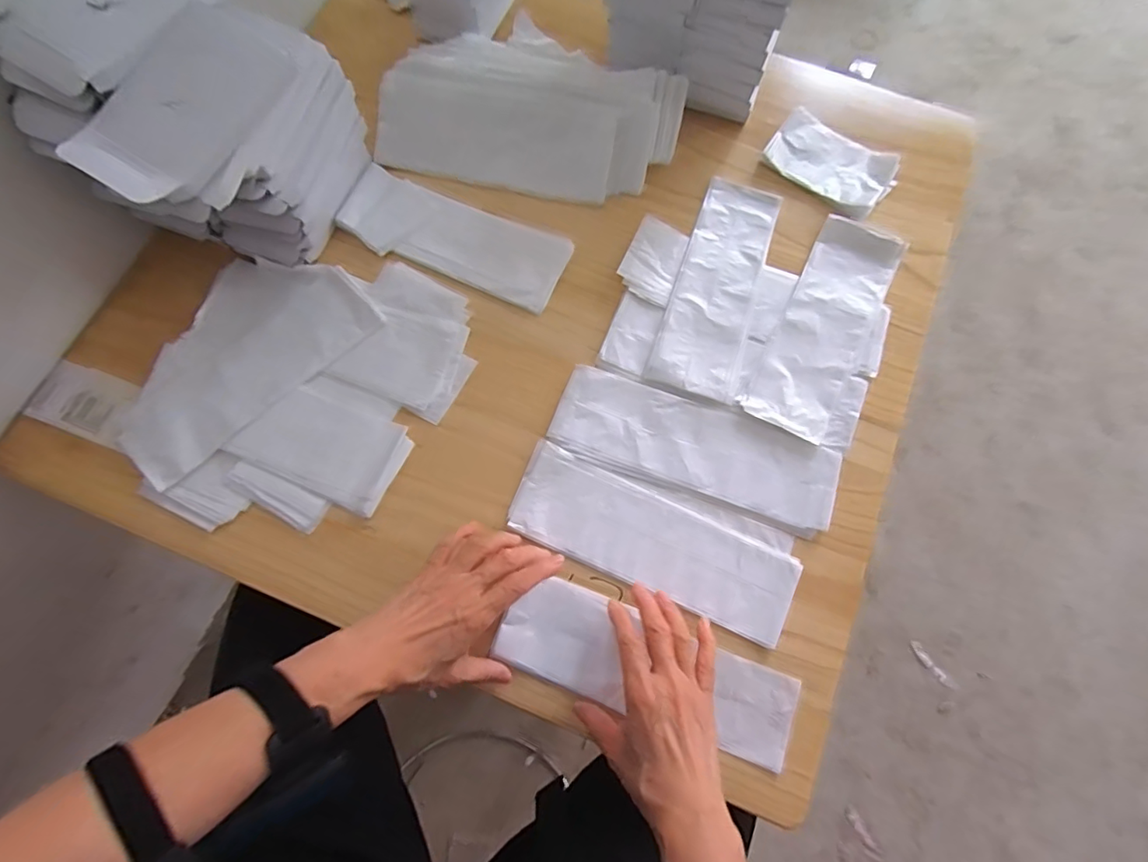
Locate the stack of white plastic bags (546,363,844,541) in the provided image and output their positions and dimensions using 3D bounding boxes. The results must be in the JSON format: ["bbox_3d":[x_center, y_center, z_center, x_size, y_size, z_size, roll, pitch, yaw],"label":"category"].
[{"bbox_3d":[0.112,0.016,0.507,0.260,0.010,0.088,19,75,5],"label":"stack of white plastic bags"}]

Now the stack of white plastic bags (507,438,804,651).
[{"bbox_3d":[0.071,0.095,0.488,0.253,0.010,0.092,21,75,6],"label":"stack of white plastic bags"}]

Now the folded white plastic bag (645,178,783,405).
[{"bbox_3d":[0.146,-0.151,0.552,0.085,0.008,0.244,17,75,5],"label":"folded white plastic bag"}]

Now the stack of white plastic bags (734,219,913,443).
[{"bbox_3d":[0.250,-0.105,0.541,0.083,0.011,0.240,28,76,8],"label":"stack of white plastic bags"}]

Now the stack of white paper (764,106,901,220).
[{"bbox_3d":[0.277,-0.287,0.587,0.131,0.014,0.080,32,76,9],"label":"stack of white paper"}]

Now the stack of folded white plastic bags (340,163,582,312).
[{"bbox_3d":[-0.123,-0.201,0.559,0.229,0.010,0.085,22,75,6],"label":"stack of folded white plastic bags"}]

